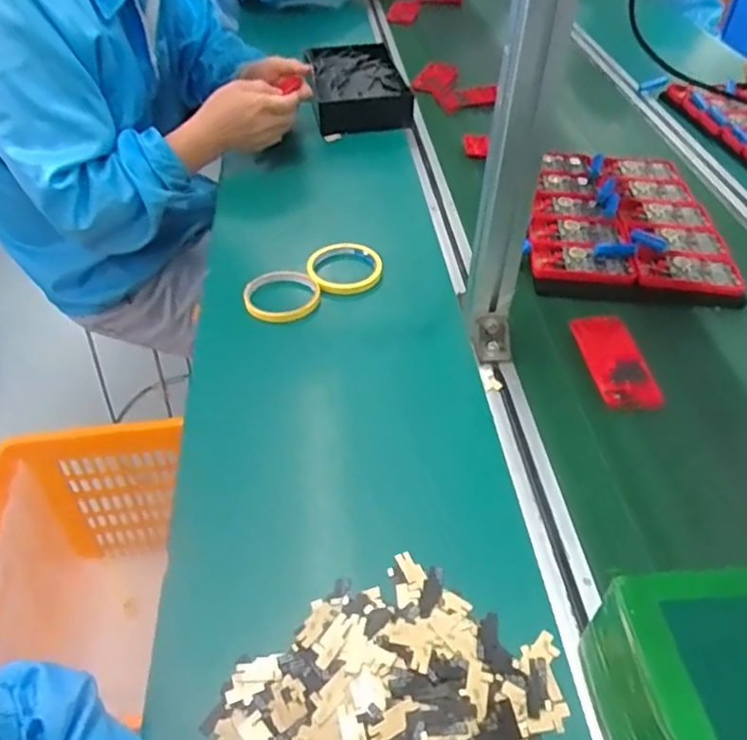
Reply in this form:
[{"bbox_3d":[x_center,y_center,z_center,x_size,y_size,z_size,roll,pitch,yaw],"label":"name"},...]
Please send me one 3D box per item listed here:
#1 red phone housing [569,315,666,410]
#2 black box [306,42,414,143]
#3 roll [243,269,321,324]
[{"bbox_3d":[0.261,-0.011,0.691,0.062,0.010,0.133,-5,46,-7],"label":"red phone housing"},{"bbox_3d":[-0.032,-0.511,1.154,0.170,0.060,0.249,-6,46,-8],"label":"black box"},{"bbox_3d":[-0.109,-0.089,0.766,0.089,0.020,0.089,1,45,-1],"label":"roll"}]

